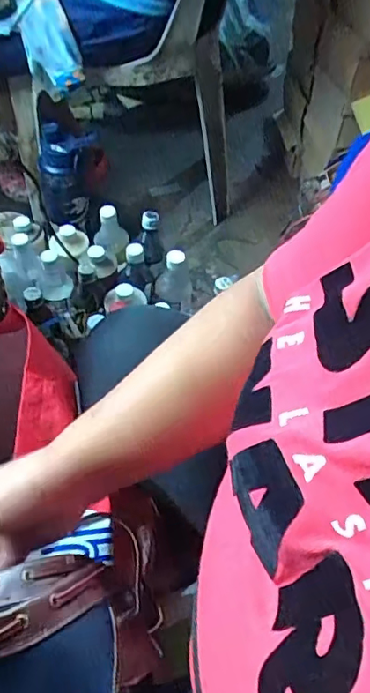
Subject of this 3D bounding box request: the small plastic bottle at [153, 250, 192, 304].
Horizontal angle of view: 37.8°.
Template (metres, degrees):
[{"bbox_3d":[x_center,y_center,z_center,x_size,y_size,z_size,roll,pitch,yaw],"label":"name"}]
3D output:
[{"bbox_3d":[-0.020,-0.128,0.995,0.069,0.113,0.053,3,52,-1],"label":"small plastic bottle"}]

